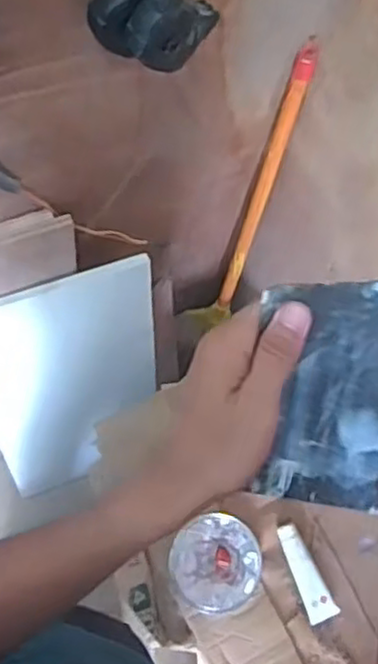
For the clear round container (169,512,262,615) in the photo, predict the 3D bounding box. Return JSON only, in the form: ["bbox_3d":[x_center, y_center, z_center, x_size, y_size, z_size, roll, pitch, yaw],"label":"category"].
[{"bbox_3d":[0.046,0.386,1.173,0.146,0.052,0.148,2,61,-3],"label":"clear round container"}]

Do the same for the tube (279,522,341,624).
[{"bbox_3d":[0.199,0.406,1.191,0.047,0.031,0.162,-17,63,-13],"label":"tube"}]

